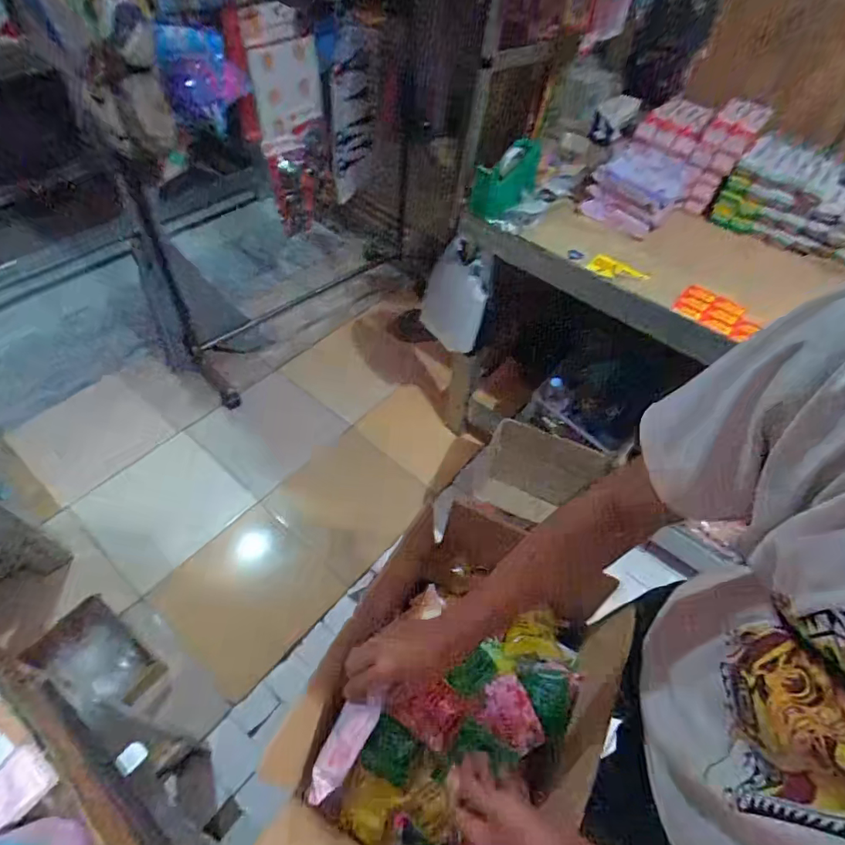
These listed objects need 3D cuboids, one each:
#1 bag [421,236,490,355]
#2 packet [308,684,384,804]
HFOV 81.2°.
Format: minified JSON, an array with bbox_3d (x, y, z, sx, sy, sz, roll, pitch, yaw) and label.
[{"bbox_3d":[0.084,-0.322,1.313,0.166,0.307,0.047,19,54,10],"label":"bag"},{"bbox_3d":[-0.095,0.379,0.573,0.040,0.170,0.017,34,20,20],"label":"packet"}]

